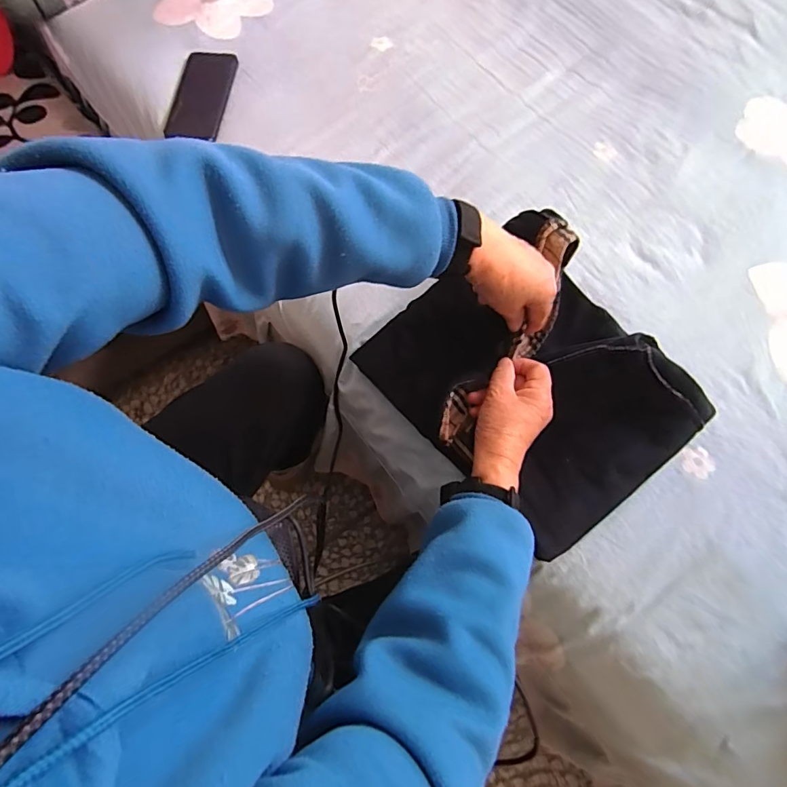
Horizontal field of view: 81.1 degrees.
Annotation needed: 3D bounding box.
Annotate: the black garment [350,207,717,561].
[{"bbox_3d":[0.143,-0.024,0.482,0.233,0.113,0.311,-40,74,-13],"label":"black garment"}]

